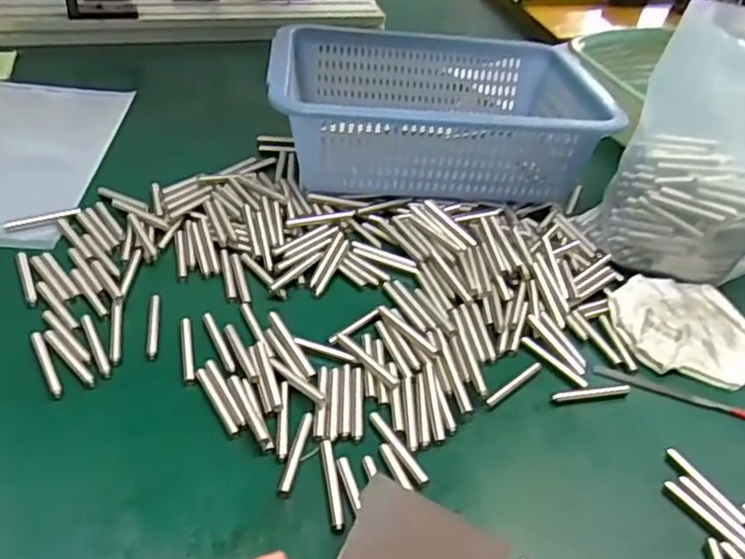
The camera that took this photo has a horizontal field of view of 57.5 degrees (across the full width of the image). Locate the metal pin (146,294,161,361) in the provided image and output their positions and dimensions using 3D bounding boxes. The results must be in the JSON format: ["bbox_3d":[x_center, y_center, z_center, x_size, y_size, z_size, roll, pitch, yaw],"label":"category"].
[{"bbox_3d":[-0.154,0.032,0.478,0.008,0.004,0.061,-2,42,-12],"label":"metal pin"}]

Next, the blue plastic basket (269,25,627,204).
[{"bbox_3d":[0.059,-0.168,0.664,0.303,0.095,0.229,3,41,-5],"label":"blue plastic basket"}]

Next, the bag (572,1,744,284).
[{"bbox_3d":[0.270,-0.095,0.536,0.141,0.212,0.069,28,45,22],"label":"bag"}]

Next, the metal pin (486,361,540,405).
[{"bbox_3d":[0.098,0.072,0.469,0.057,0.005,0.006,-28,52,-34],"label":"metal pin"}]

